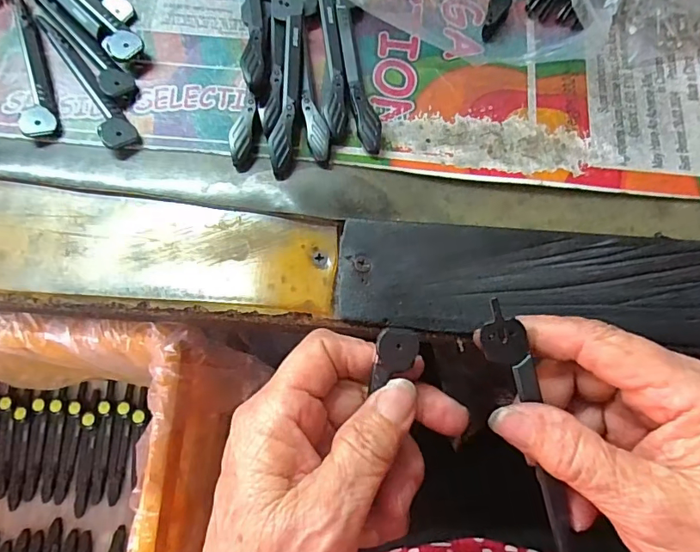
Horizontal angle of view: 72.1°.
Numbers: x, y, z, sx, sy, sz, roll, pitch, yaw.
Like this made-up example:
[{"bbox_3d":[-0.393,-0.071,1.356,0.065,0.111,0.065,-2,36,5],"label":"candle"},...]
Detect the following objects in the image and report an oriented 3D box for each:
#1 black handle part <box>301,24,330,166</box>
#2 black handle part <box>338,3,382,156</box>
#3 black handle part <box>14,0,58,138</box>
[{"bbox_3d":[-0.020,-0.094,0.247,0.011,0.007,0.081,-9,71,-4],"label":"black handle part"},{"bbox_3d":[0.004,-0.106,0.252,0.012,0.007,0.092,-9,71,-4],"label":"black handle part"},{"bbox_3d":[-0.170,-0.117,0.258,0.014,0.007,0.099,-15,72,-6],"label":"black handle part"}]

